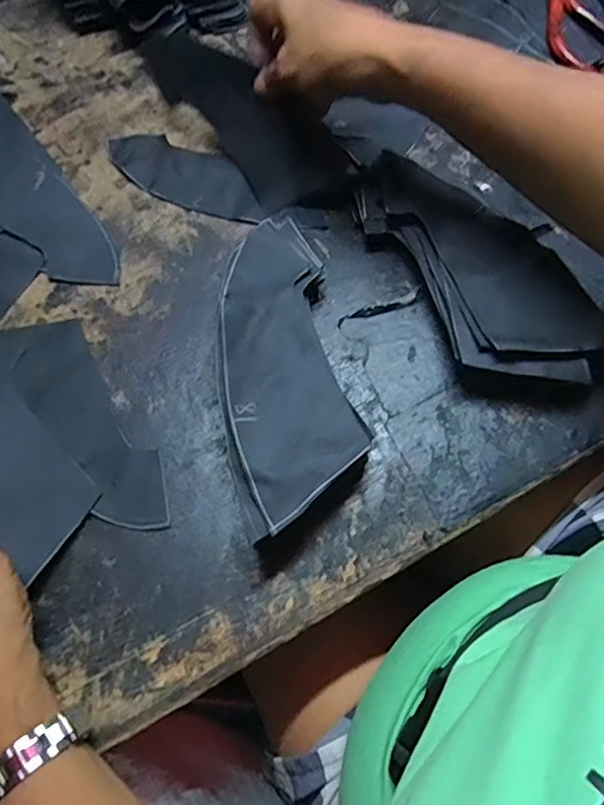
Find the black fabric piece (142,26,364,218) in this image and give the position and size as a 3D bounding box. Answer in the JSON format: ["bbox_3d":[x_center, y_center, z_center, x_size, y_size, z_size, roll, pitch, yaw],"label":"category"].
[{"bbox_3d":[-0.041,-0.209,0.425,0.168,0.033,0.063,39,118,-6],"label":"black fabric piece"}]

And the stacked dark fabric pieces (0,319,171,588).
[{"bbox_3d":[-0.163,0.015,0.356,0.097,0.023,0.176,-33,70,-10],"label":"stacked dark fabric pieces"}]

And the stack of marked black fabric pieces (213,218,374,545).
[{"bbox_3d":[-0.013,-0.019,0.357,0.077,0.039,0.194,-13,67,-2],"label":"stack of marked black fabric pieces"}]

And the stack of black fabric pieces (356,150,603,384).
[{"bbox_3d":[0.107,-0.090,0.384,0.085,0.038,0.207,-30,69,-9],"label":"stack of black fabric pieces"}]

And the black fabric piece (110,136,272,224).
[{"bbox_3d":[-0.088,-0.176,0.444,0.134,0.004,0.051,24,76,8],"label":"black fabric piece"}]

